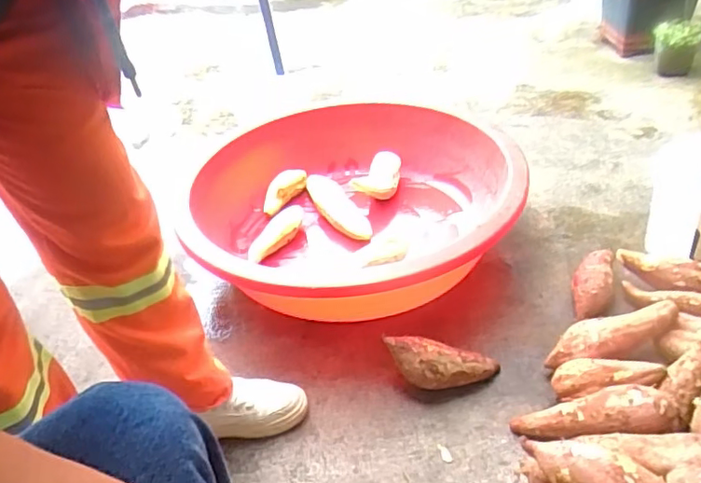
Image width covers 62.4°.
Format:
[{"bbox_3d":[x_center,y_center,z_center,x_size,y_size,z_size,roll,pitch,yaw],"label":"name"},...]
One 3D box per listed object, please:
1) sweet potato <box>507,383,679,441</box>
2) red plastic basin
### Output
[{"bbox_3d":[0.323,0.237,0.785,0.210,0.051,0.066,-21,28,32],"label":"sweet potato"},{"bbox_3d":[0.009,-0.066,1.207,0.648,0.188,0.644,-5,38,4],"label":"red plastic basin"}]

